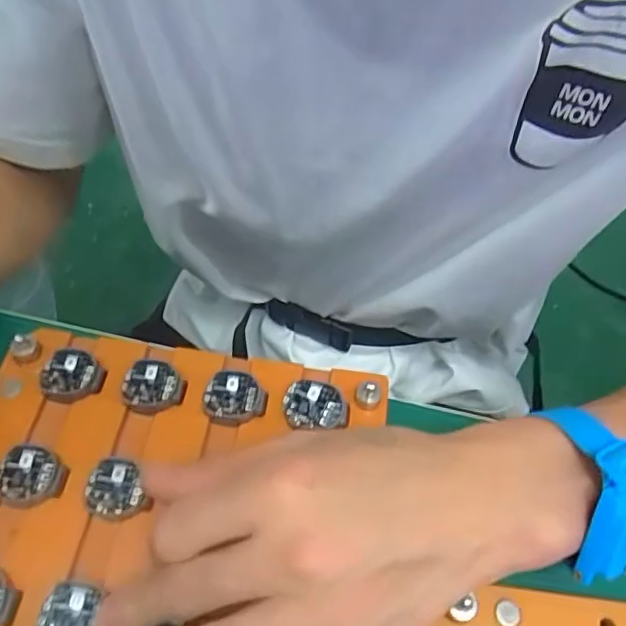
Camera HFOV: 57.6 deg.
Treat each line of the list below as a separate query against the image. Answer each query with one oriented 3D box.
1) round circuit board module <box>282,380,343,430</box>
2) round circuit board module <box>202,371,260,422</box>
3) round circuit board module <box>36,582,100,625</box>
[{"bbox_3d":[0.000,0.043,0.268,0.027,0.008,0.021,9,56,1],"label":"round circuit board module"},{"bbox_3d":[-0.039,0.039,0.271,0.025,0.005,0.023,2,56,-4],"label":"round circuit board module"},{"bbox_3d":[-0.093,0.115,0.215,0.022,0.004,0.023,8,56,0],"label":"round circuit board module"}]

